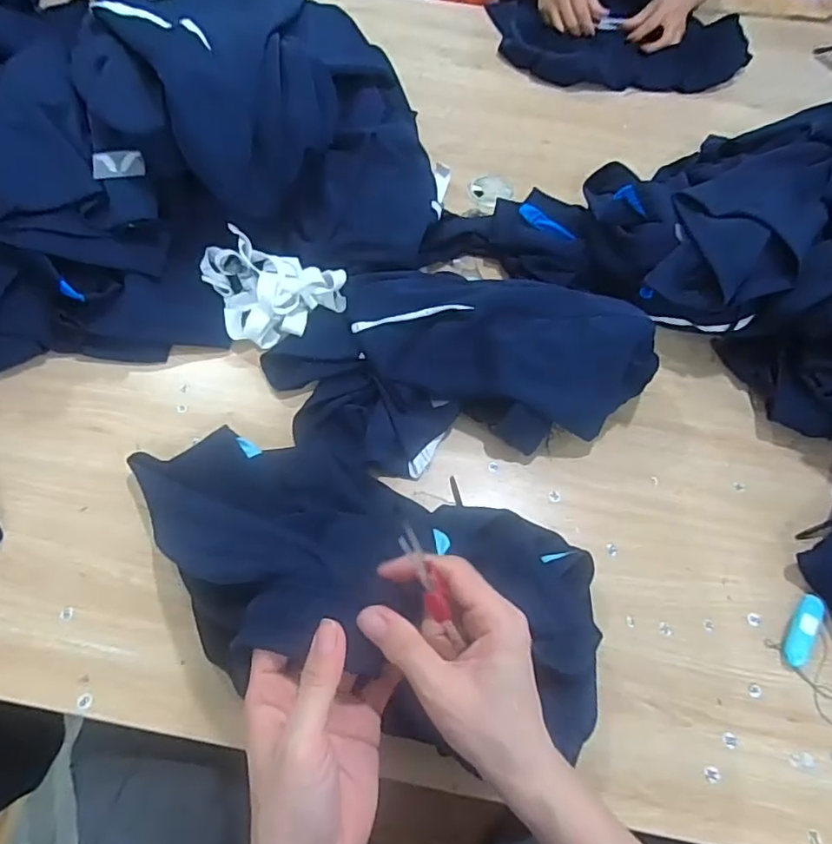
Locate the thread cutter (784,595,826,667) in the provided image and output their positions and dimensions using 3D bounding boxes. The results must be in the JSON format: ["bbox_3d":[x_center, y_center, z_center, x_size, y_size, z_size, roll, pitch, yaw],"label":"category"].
[{"bbox_3d":[0.344,0.183,0.500,0.019,0.011,0.066,35,65,15],"label":"thread cutter"}]

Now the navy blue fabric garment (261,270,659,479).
[{"bbox_3d":[0.039,-0.079,0.590,0.367,0.092,0.226,-7,62,-7],"label":"navy blue fabric garment"}]

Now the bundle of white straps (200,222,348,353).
[{"bbox_3d":[-0.159,-0.157,0.634,0.136,0.056,0.117,-31,67,-18],"label":"bundle of white straps"}]

